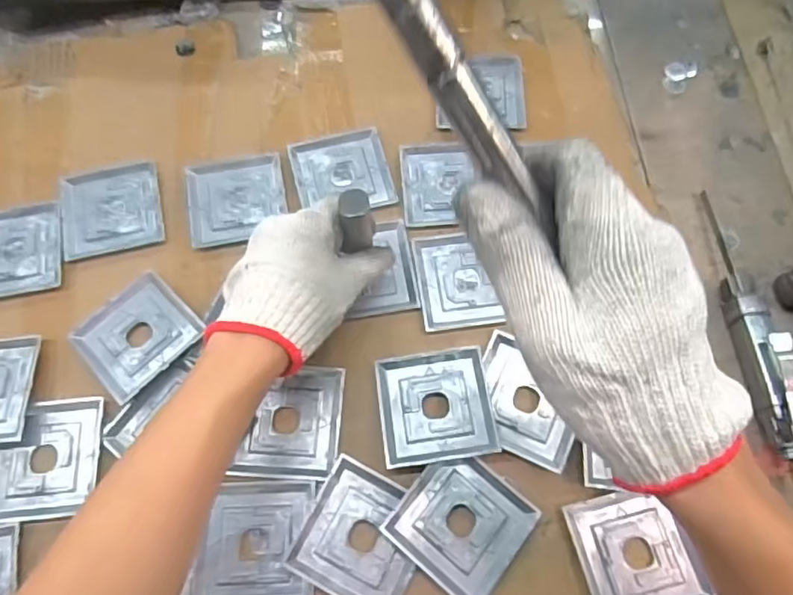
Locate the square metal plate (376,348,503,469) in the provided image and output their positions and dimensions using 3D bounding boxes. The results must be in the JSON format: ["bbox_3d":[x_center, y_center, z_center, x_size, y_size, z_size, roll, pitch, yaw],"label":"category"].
[{"bbox_3d":[0.032,0.088,0.466,0.090,0.014,0.089,-7,69,-3],"label":"square metal plate"}]

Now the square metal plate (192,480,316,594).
[{"bbox_3d":[-0.108,0.190,0.437,0.088,0.011,0.091,-2,69,-1],"label":"square metal plate"}]

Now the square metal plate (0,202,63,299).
[{"bbox_3d":[-0.361,-0.043,0.529,0.091,0.009,0.089,-12,70,-5],"label":"square metal plate"}]

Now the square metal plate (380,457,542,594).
[{"bbox_3d":[0.051,0.172,0.436,0.089,0.011,0.089,38,73,13],"label":"square metal plate"}]

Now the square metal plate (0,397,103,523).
[{"bbox_3d":[-0.289,0.131,0.463,0.089,0.010,0.091,-5,69,-3],"label":"square metal plate"}]

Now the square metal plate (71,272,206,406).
[{"bbox_3d":[-0.225,0.032,0.493,0.084,0.015,0.090,43,74,14],"label":"square metal plate"}]

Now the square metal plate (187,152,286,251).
[{"bbox_3d":[-0.154,-0.095,0.551,0.092,0.008,0.092,-10,69,-4],"label":"square metal plate"}]

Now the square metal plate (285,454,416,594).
[{"bbox_3d":[-0.025,0.183,0.435,0.087,0.015,0.089,27,71,9],"label":"square metal plate"}]

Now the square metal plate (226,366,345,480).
[{"bbox_3d":[-0.087,0.102,0.468,0.082,0.011,0.087,3,69,1],"label":"square metal plate"}]

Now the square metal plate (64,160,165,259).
[{"bbox_3d":[-0.275,-0.085,0.547,0.090,0.008,0.092,-13,70,-6],"label":"square metal plate"}]

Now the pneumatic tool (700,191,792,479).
[{"bbox_3d":[0.306,0.035,0.480,0.025,0.048,0.286,-2,69,-1],"label":"pneumatic tool"}]

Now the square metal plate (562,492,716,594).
[{"bbox_3d":[0.183,0.195,0.429,0.086,0.010,0.091,-13,70,-5],"label":"square metal plate"}]

